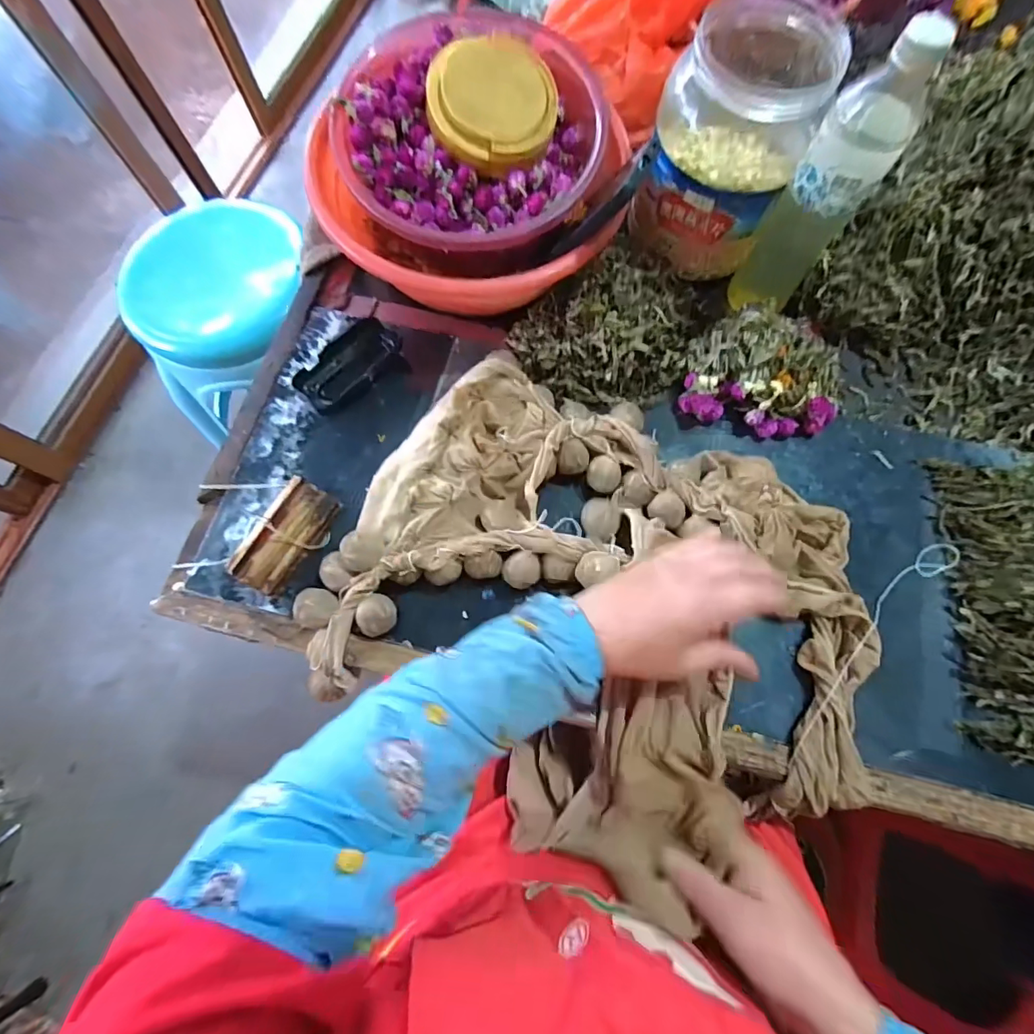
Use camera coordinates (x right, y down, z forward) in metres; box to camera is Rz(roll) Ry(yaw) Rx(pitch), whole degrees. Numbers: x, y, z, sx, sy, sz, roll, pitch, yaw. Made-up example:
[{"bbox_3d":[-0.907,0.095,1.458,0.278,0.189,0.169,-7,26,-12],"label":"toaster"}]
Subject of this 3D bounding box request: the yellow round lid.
[{"bbox_3d":[-0.023,-0.384,0.449,0.116,0.019,0.121,0,92,-11],"label":"yellow round lid"}]

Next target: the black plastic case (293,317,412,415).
[{"bbox_3d":[-0.164,-0.147,0.483,0.060,0.030,0.105,41,77,13],"label":"black plastic case"}]

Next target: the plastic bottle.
[{"bbox_3d":[0.259,-0.271,0.405,0.069,0.207,0.055,16,73,6],"label":"plastic bottle"}]

